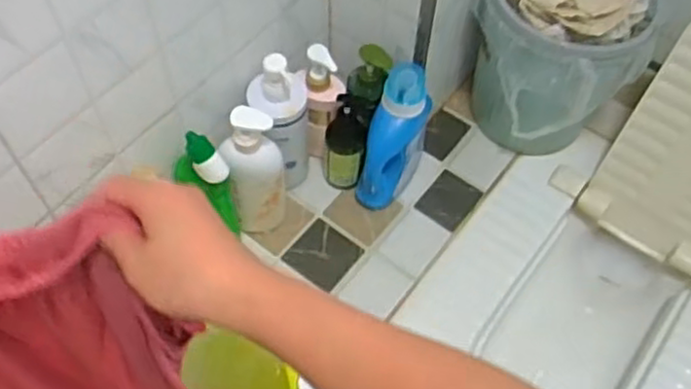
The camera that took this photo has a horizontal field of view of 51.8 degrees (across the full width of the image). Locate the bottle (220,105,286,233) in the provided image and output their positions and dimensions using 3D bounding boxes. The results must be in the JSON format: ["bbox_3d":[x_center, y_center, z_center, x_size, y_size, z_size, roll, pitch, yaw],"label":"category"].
[{"bbox_3d":[-0.121,-0.014,0.984,0.075,0.279,0.055,-10,59,-7],"label":"bottle"}]

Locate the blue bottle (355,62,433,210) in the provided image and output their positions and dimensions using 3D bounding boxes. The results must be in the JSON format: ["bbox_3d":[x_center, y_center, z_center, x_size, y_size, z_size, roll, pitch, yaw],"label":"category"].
[{"bbox_3d":[0.067,-0.075,1.032,0.066,0.230,0.112,26,61,14],"label":"blue bottle"}]

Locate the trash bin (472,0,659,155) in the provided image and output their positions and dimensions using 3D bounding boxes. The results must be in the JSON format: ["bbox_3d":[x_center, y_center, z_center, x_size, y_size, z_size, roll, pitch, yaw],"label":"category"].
[{"bbox_3d":[0.308,-0.232,1.080,0.232,0.264,0.270,13,59,7],"label":"trash bin"}]

